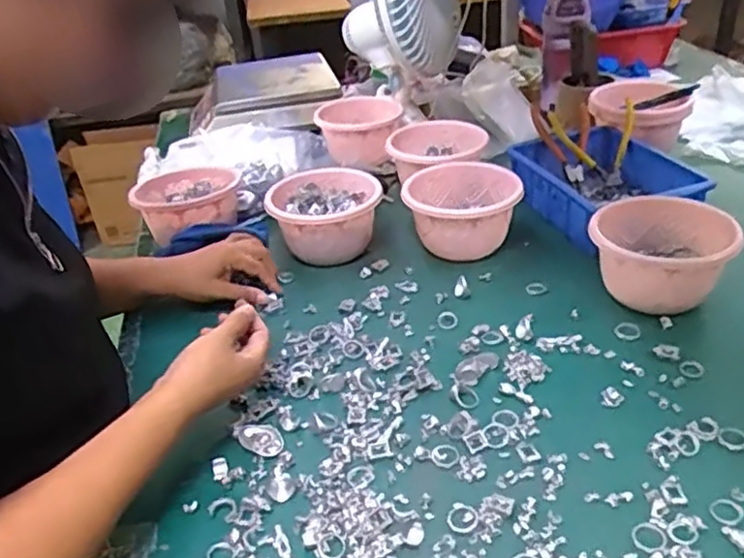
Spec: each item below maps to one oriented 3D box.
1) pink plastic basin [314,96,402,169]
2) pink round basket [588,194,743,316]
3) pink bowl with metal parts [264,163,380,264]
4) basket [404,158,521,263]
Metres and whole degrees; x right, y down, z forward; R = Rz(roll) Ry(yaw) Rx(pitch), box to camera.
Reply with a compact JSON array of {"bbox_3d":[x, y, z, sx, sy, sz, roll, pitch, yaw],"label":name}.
[{"bbox_3d":[-0.022,-0.255,1.170,0.137,0.081,0.137,-5,32,3],"label":"pink plastic basin"},{"bbox_3d":[0.321,-0.024,0.752,0.147,0.086,0.117,-5,32,2],"label":"pink round basket"},{"bbox_3d":[-0.060,-0.078,0.908,0.147,0.088,0.129,-5,32,2],"label":"pink bowl with metal parts"},{"bbox_3d":[0.115,-0.086,0.881,0.141,0.082,0.130,-5,32,3],"label":"basket"}]

